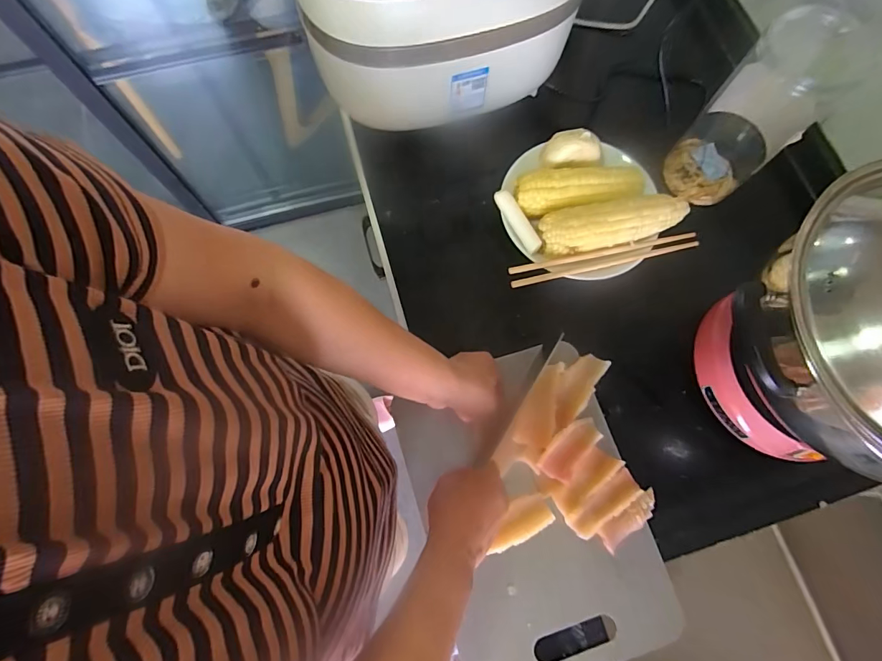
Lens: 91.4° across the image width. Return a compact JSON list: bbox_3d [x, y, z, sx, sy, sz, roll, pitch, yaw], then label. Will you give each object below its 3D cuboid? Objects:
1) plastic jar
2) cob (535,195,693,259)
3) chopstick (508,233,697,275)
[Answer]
[{"bbox_3d":[0.352,-0.241,0.490,0.090,0.189,0.091,0,74,-2],"label":"plastic jar"},{"bbox_3d":[0.201,-0.129,0.506,0.161,0.041,0.051,-9,74,-5],"label":"cob"},{"bbox_3d":[0.193,-0.093,0.514,0.227,0.008,0.010,-11,74,-5],"label":"chopstick"}]

